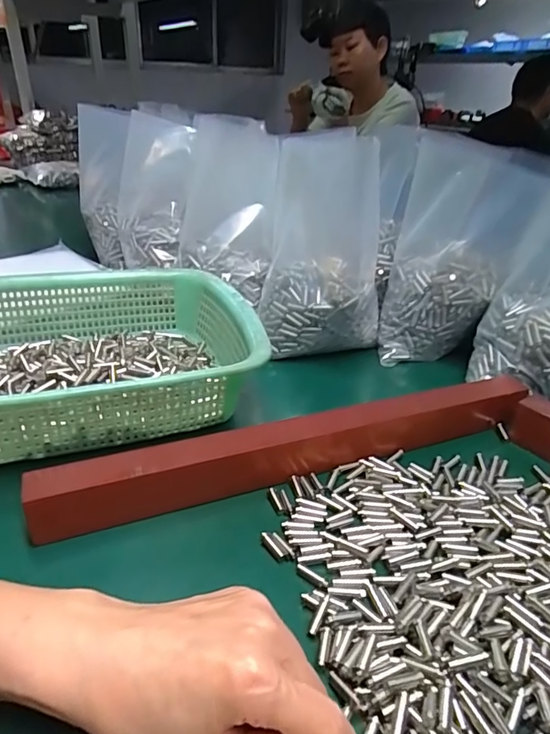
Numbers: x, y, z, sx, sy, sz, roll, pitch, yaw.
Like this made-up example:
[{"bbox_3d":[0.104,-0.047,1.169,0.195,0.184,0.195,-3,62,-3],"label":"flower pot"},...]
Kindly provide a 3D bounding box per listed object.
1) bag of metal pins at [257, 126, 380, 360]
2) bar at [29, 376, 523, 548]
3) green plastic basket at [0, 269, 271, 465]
[{"bbox_3d":[0.053,-0.121,0.514,0.123,0.201,0.102,7,31,8],"label":"bag of metal pins"},{"bbox_3d":[0.027,0.057,0.361,0.376,0.038,0.030,-10,33,-19],"label":"bar"},{"bbox_3d":[-0.167,-0.014,0.419,0.289,0.076,0.218,-10,33,-20],"label":"green plastic basket"}]

